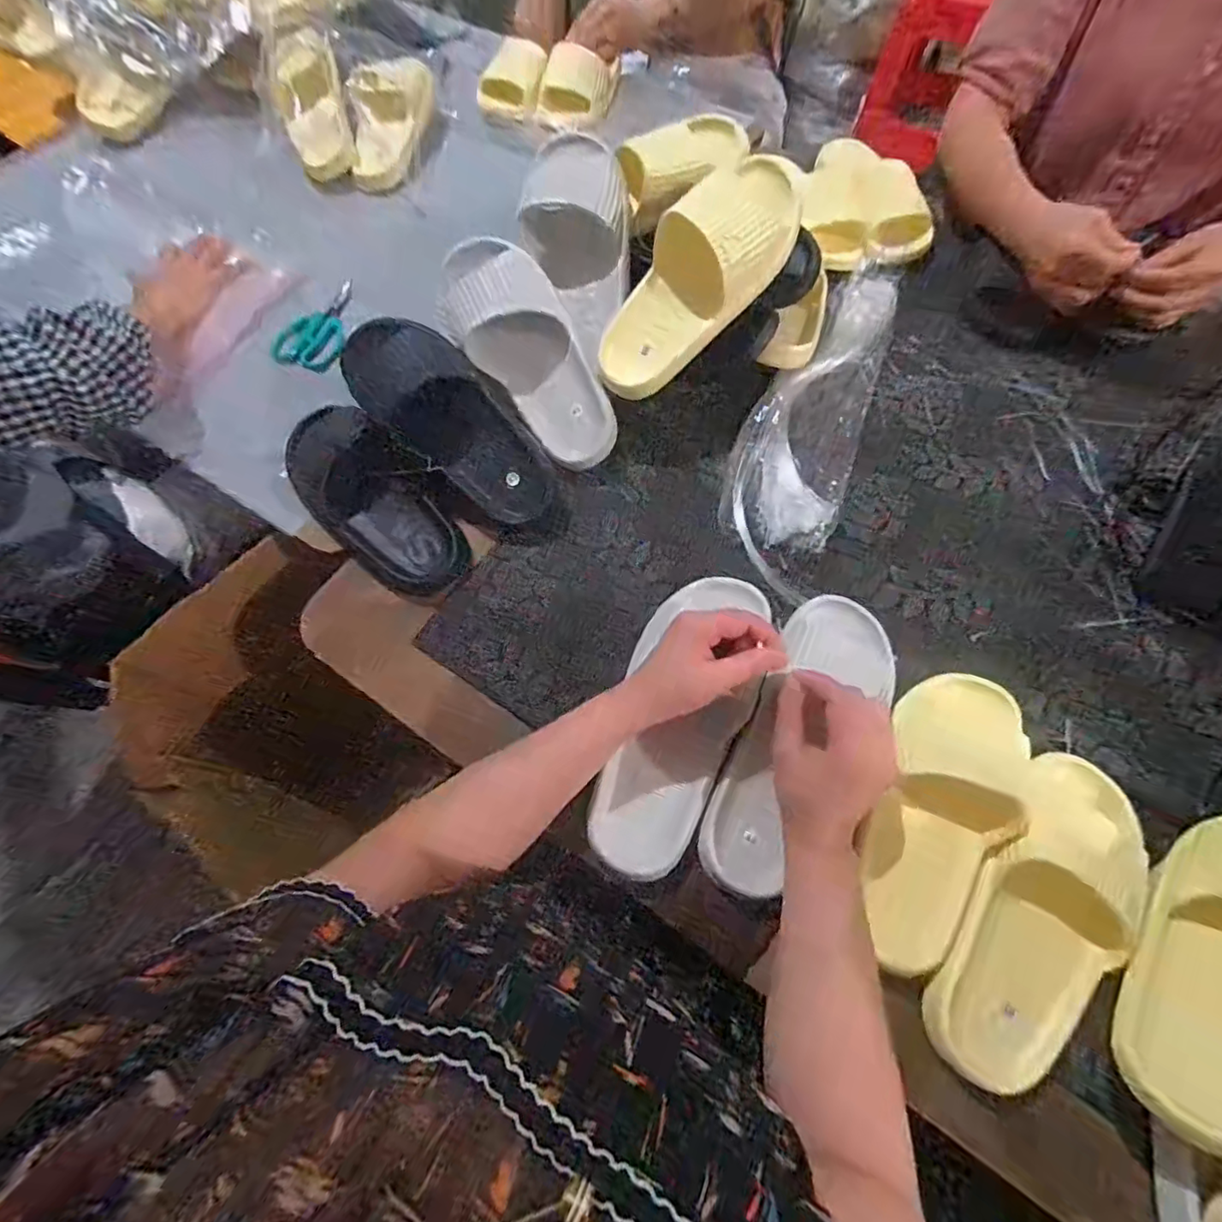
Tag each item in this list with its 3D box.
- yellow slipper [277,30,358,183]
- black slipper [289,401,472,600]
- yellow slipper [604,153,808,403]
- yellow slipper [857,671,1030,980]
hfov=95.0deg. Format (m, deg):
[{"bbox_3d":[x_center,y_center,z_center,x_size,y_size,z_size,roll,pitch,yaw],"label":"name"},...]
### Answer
[{"bbox_3d":[-0.422,-0.727,0.812,0.083,0.057,0.197,-8,92,-3],"label":"yellow slipper"},{"bbox_3d":[-0.245,-0.118,0.570,0.251,0.061,0.112,39,72,16],"label":"black slipper"},{"bbox_3d":[0.080,-0.320,0.538,0.252,0.070,0.094,-47,70,16],"label":"yellow slipper"},{"bbox_3d":[0.263,0.155,0.449,0.093,0.054,0.244,29,70,13],"label":"yellow slipper"}]

